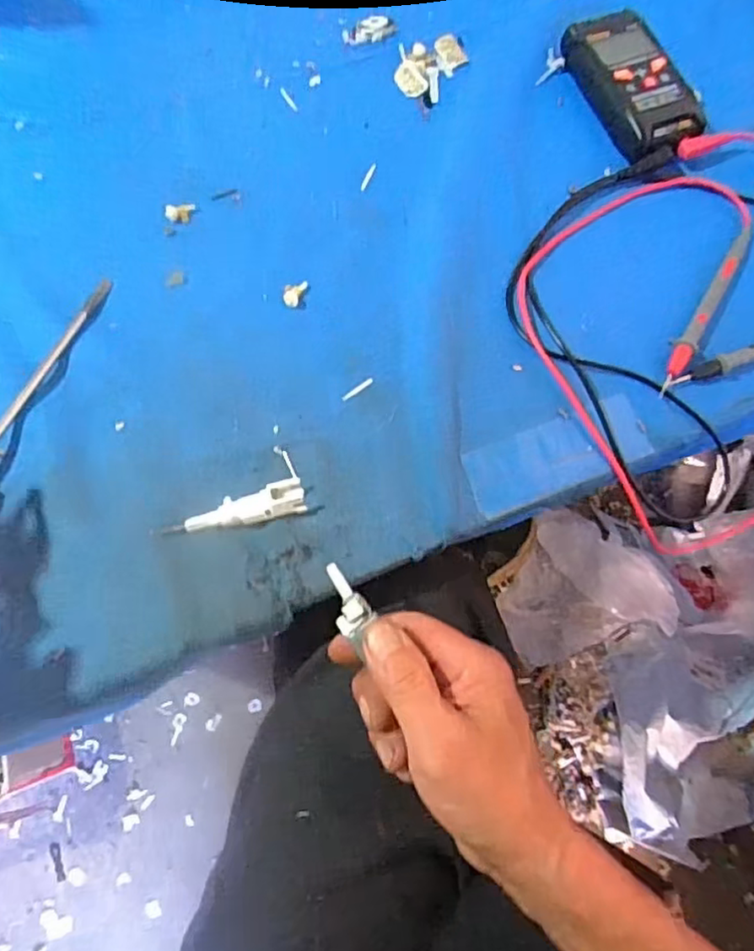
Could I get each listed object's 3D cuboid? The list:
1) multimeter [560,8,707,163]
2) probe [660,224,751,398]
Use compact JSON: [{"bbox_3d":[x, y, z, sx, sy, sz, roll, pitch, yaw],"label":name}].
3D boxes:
[{"bbox_3d":[0.182,-0.277,0.450,0.058,0.024,0.113,-22,76,-8],"label":"multimeter"},{"bbox_3d":[0.217,-0.110,0.410,0.016,0.011,0.144,31,75,7],"label":"probe"}]

